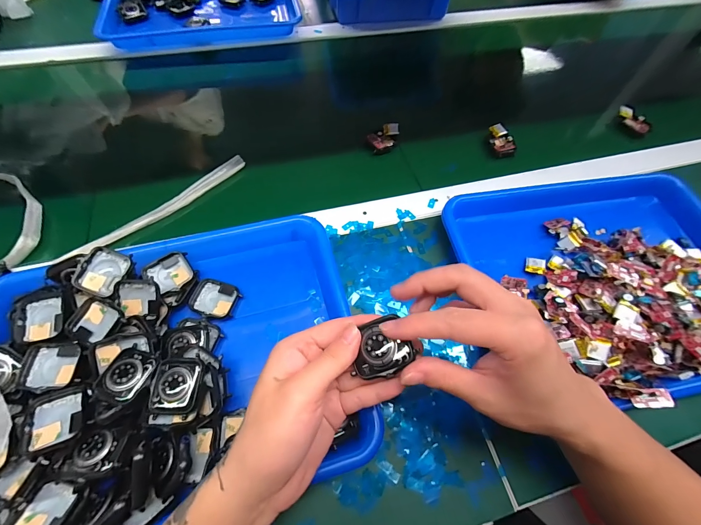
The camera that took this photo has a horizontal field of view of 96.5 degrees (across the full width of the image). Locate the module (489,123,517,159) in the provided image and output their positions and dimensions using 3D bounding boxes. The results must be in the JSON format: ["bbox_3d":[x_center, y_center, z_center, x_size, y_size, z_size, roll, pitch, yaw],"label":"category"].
[{"bbox_3d":[0.227,-0.183,0.470,0.032,0.015,0.058,-1,62,-4],"label":"module"}]

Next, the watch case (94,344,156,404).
[{"bbox_3d":[-0.183,0.091,0.254,0.033,0.010,0.040,21,63,8],"label":"watch case"}]

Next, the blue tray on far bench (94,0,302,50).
[{"bbox_3d":[-0.267,-0.481,0.585,0.327,0.036,0.235,-10,63,-8],"label":"blue tray on far bench"}]

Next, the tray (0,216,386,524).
[{"bbox_3d":[-0.155,0.086,0.282,0.318,0.052,0.243,-13,64,-10],"label":"tray"}]

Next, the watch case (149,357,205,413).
[{"bbox_3d":[-0.141,0.099,0.254,0.036,0.011,0.041,1,62,-3],"label":"watch case"}]

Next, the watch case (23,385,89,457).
[{"bbox_3d":[-0.223,0.118,0.238,0.039,0.010,0.043,-18,65,-12],"label":"watch case"}]

